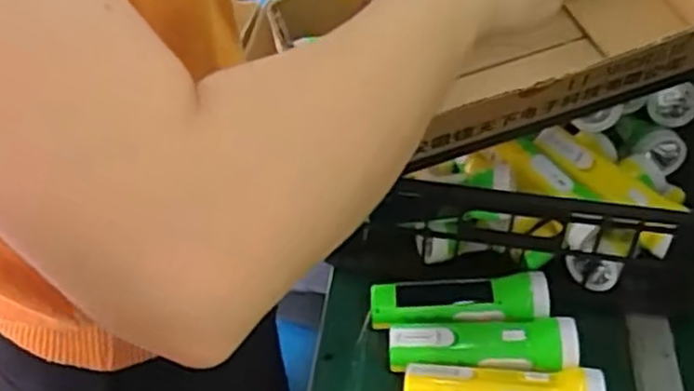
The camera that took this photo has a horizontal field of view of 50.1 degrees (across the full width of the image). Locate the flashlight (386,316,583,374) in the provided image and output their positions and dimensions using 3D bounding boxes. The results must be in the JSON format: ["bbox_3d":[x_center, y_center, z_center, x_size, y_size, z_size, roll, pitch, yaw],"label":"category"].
[{"bbox_3d":[0.124,0.145,0.682,0.169,0.045,0.054,1,43,1],"label":"flashlight"}]

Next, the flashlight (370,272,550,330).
[{"bbox_3d":[0.106,0.107,0.715,0.164,0.052,0.047,2,43,2],"label":"flashlight"}]

